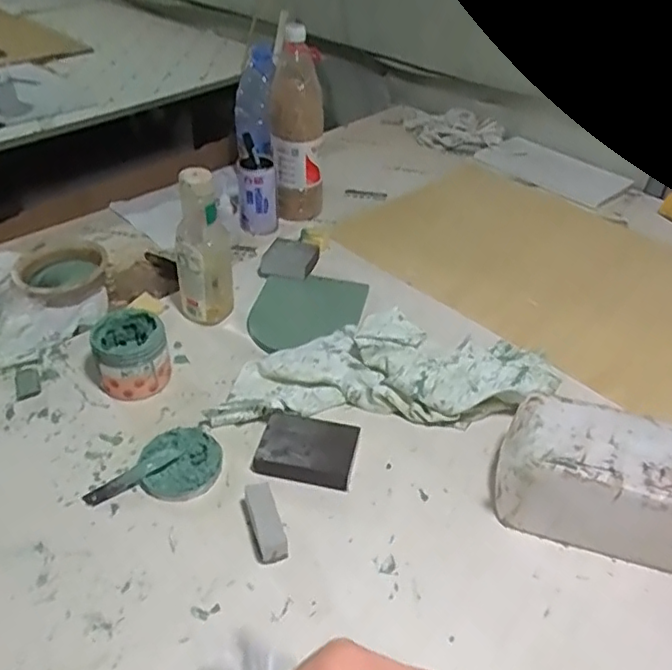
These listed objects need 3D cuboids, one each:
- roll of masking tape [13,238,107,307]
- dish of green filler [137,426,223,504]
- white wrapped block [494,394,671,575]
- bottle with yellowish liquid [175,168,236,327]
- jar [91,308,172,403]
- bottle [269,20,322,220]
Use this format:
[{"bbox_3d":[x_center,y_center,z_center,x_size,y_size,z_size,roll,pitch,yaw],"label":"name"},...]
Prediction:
[{"bbox_3d":[-0.397,-0.096,0.883,0.128,0.039,0.139,3,41,-2],"label":"roll of masking tape"},{"bbox_3d":[-0.159,0.131,0.623,0.079,0.019,0.084,3,41,-2],"label":"dish of green filler"},{"bbox_3d":[0.269,0.143,0.576,0.224,0.102,0.101,14,41,10],"label":"white wrapped block"},{"bbox_3d":[-0.165,-0.099,0.755,0.070,0.213,0.066,-5,41,-11],"label":"bottle with yellowish liquid"},{"bbox_3d":[-0.234,0.021,0.700,0.076,0.074,0.076,-10,43,-16],"label":"jar"},{"bbox_3d":[-0.063,-0.331,0.991,0.081,0.299,0.081,2,41,-3],"label":"bottle"}]

